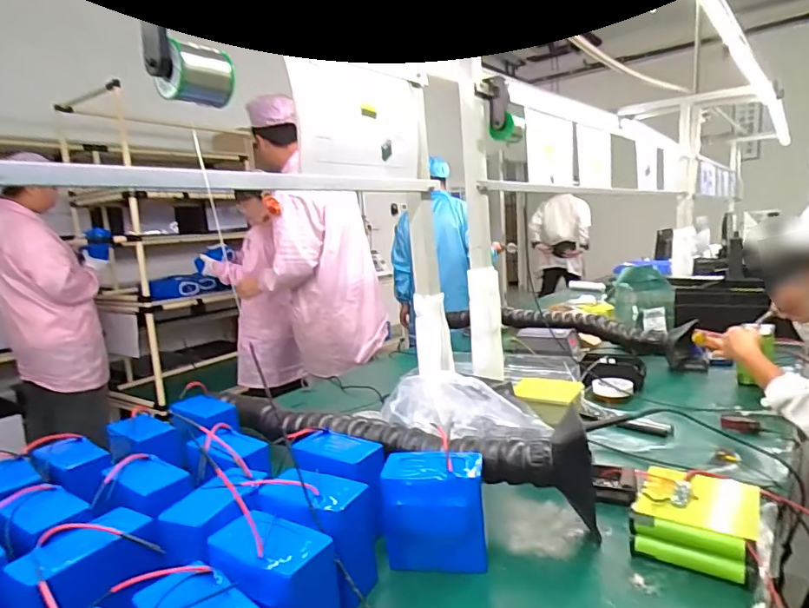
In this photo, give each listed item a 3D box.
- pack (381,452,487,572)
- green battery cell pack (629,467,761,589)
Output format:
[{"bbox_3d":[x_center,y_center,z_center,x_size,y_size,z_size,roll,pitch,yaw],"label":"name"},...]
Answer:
[{"bbox_3d":[0.043,0.296,0.734,0.141,0.144,0.078,-3,9,6],"label":"pack"},{"bbox_3d":[0.410,0.299,0.714,0.145,0.073,0.144,3,12,37],"label":"green battery cell pack"}]

